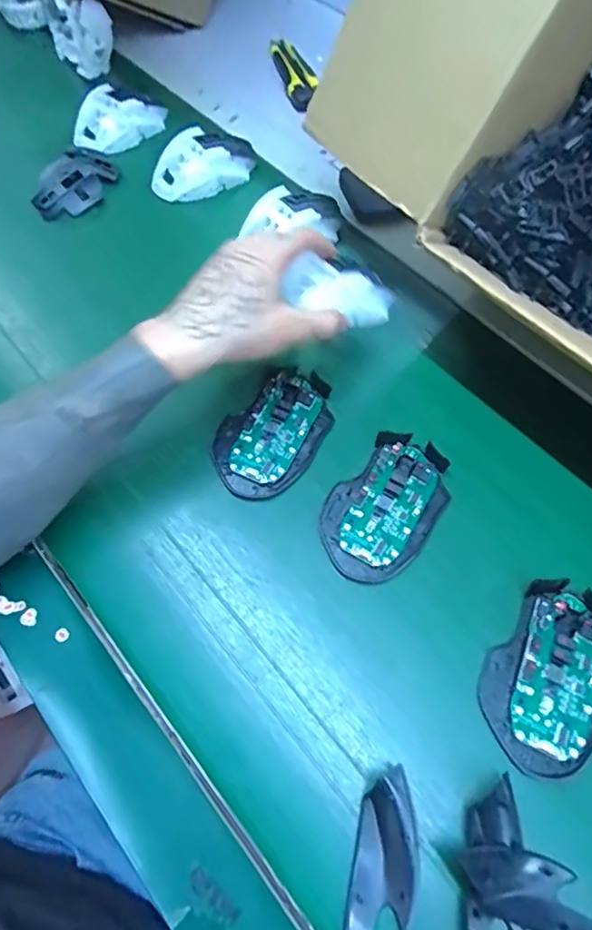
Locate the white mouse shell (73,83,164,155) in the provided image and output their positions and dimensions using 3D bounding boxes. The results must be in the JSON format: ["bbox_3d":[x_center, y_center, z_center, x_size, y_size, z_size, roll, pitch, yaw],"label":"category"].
[{"bbox_3d":[-0.198,-0.386,0.596,0.102,0.028,0.079,-19,65,-7],"label":"white mouse shell"}]

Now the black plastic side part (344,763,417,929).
[{"bbox_3d":[0.047,0.217,0.286,0.031,0.020,0.098,12,65,7],"label":"black plastic side part"}]

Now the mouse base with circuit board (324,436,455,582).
[{"bbox_3d":[0.065,0.028,0.387,0.073,0.013,0.114,29,68,15],"label":"mouse base with circuit board"}]

